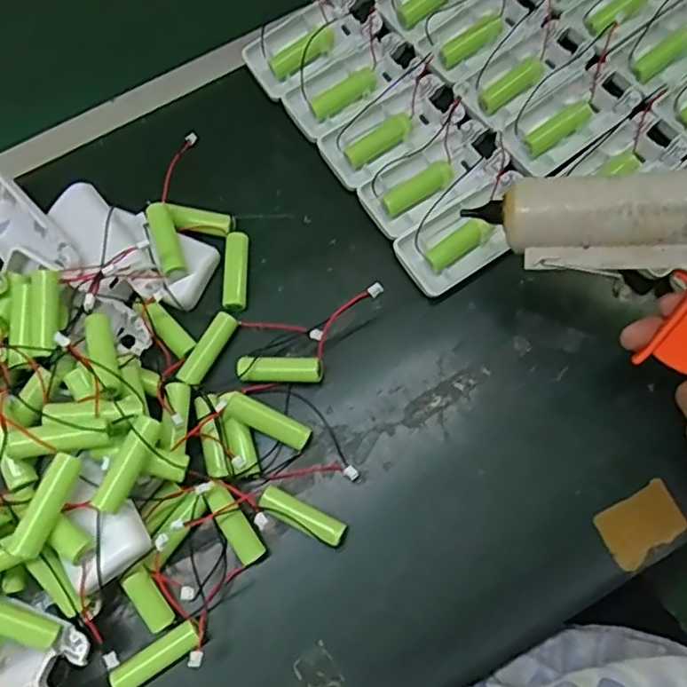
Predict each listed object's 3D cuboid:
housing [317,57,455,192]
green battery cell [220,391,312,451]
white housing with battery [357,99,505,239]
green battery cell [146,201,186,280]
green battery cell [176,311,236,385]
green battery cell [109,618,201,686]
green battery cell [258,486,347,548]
[{"bbox_3d":[0.029,-0.142,0.413,0.091,0.027,0.043,-41,74,-11],"label":"housing"},{"bbox_3d":[-0.044,0.043,0.361,0.054,0.018,0.014,26,74,11],"label":"green battery cell"},{"bbox_3d":[0.056,-0.109,0.402,0.093,0.031,0.053,-38,74,-10],"label":"white housing with battery"},{"bbox_3d":[-0.109,-0.063,0.390,0.014,0.016,0.049,-19,71,-4],"label":"green battery cell"},{"bbox_3d":[-0.080,0.003,0.374,0.016,0.011,0.048,26,74,11],"label":"green battery cell"},{"bbox_3d":[-0.097,0.164,0.332,0.050,0.017,0.015,-34,73,-9],"label":"green battery cell"},{"bbox_3d":[-0.022,0.094,0.348,0.049,0.013,0.014,27,74,11],"label":"green battery cell"}]

